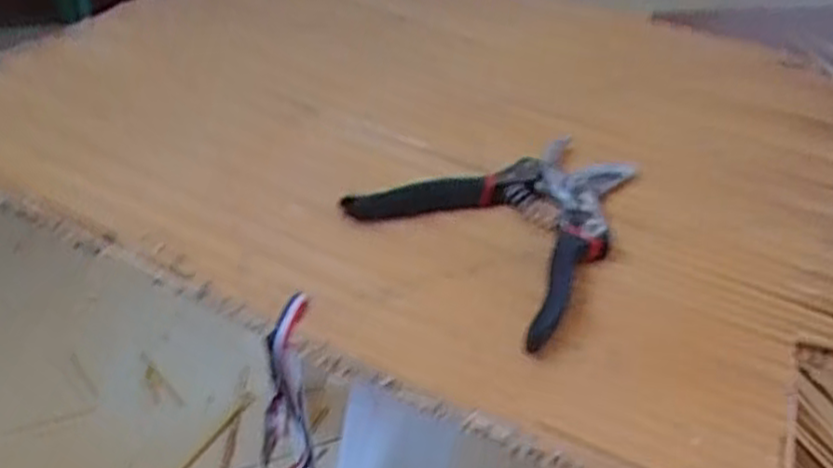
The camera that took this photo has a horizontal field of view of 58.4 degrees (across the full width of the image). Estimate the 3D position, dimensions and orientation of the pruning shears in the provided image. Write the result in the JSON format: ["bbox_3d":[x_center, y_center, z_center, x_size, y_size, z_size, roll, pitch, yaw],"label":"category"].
[{"bbox_3d":[0.055,-0.023,0.459,0.136,0.021,0.184,25,42,20],"label":"pruning shears"}]

